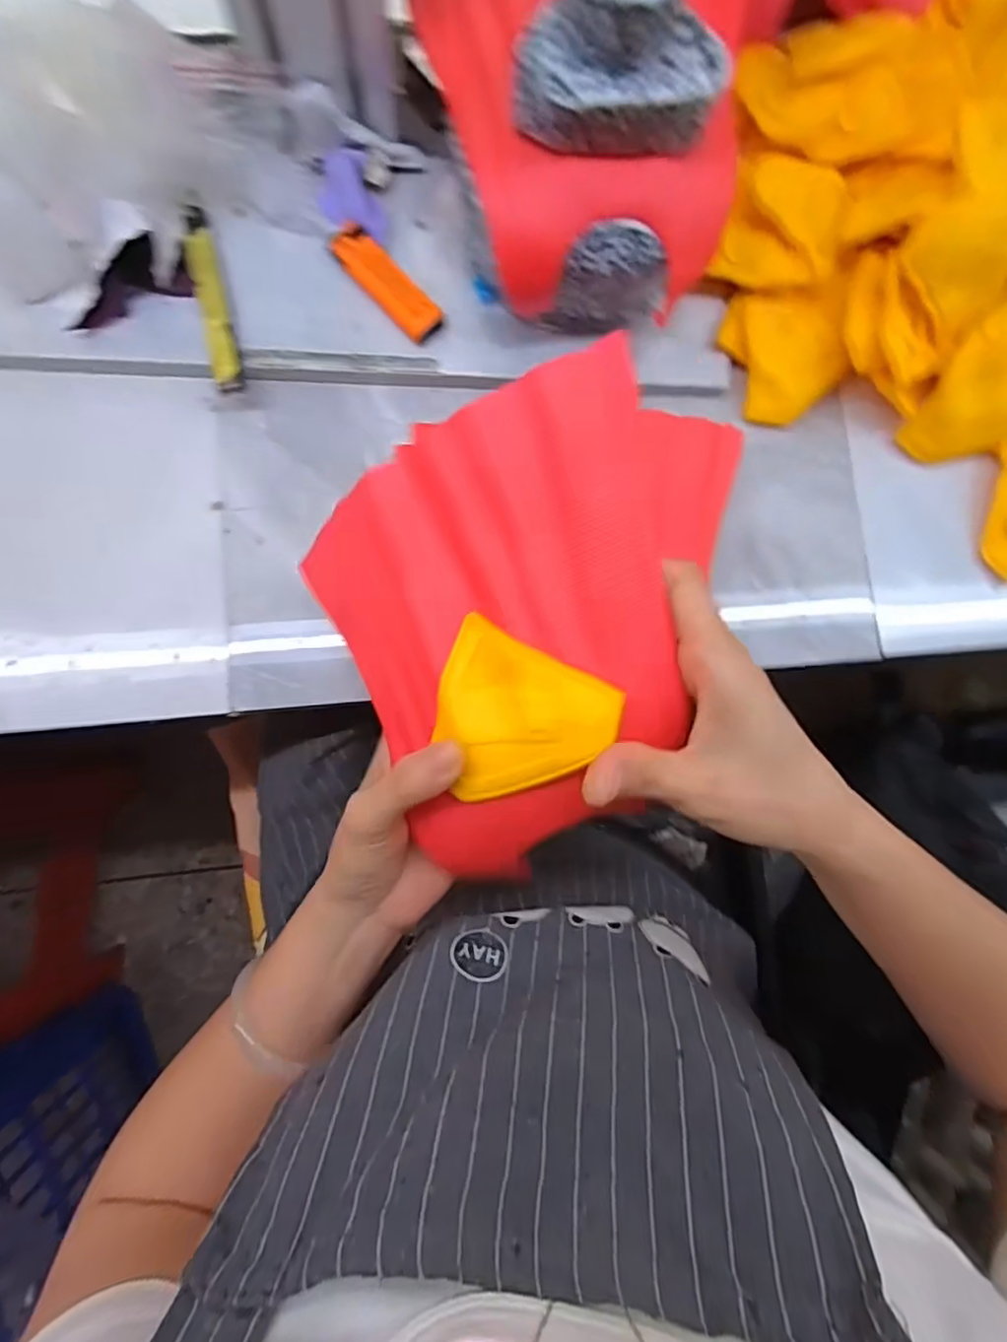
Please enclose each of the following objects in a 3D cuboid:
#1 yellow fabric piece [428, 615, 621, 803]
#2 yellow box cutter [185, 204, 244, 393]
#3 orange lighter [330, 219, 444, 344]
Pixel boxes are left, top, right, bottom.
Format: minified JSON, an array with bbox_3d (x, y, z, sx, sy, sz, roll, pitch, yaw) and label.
[{"bbox_3d":[0.003,0.022,0.245,0.071,0.019,0.064,29,83,-1],"label":"yellow fabric piece"},{"bbox_3d":[-0.169,-0.218,0.354,0.015,0.014,0.117,-14,85,-6],"label":"yellow box cutter"},{"bbox_3d":[-0.071,-0.233,0.366,0.023,0.014,0.077,-42,89,-7],"label":"orange lighter"}]

